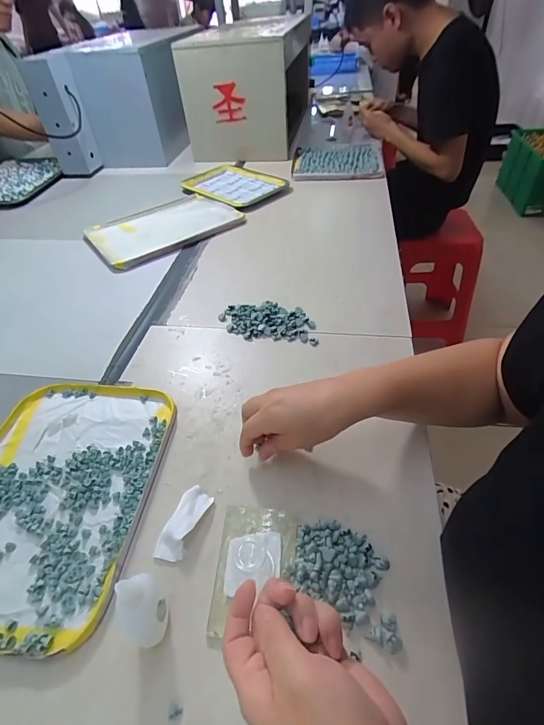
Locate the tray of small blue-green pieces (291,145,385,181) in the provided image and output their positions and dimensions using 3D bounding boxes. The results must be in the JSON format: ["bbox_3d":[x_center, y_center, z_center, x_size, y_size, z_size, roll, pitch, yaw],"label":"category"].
[{"bbox_3d":[0.183,-0.564,1.046,0.242,0.016,0.262,3,45,5],"label":"tray of small blue-green pieces"}]

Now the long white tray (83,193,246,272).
[{"bbox_3d":[-0.241,-0.300,0.823,0.308,0.015,0.219,-31,52,-27],"label":"long white tray"}]

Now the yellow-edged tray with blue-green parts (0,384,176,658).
[{"bbox_3d":[-0.232,0.132,0.400,0.206,0.011,0.273,2,45,7],"label":"yellow-edged tray with blue-green parts"}]

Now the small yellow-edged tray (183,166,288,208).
[{"bbox_3d":[-0.102,-0.460,0.969,0.255,0.015,0.187,32,53,29],"label":"small yellow-edged tray"}]

